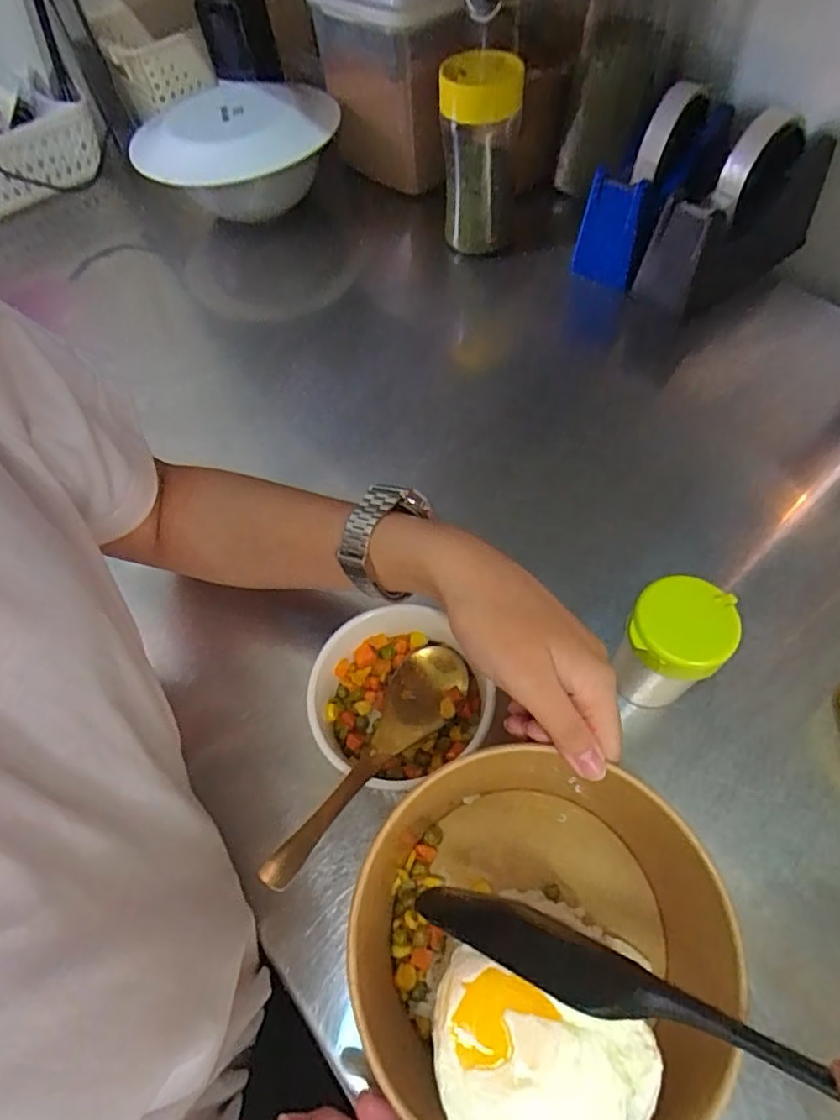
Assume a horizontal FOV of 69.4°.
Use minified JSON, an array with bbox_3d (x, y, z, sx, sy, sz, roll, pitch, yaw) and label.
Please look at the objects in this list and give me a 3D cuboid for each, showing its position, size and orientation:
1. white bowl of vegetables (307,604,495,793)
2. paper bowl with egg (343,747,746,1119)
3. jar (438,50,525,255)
[{"bbox_3d":[-0.014,0.075,0.334,0.089,0.042,0.089,-2,59,3],"label":"white bowl of vegetables"},{"bbox_3d":[0.045,0.162,0.258,0.148,0.082,0.144,-2,59,3],"label":"paper bowl with egg"},{"bbox_3d":[0.052,-0.334,0.527,0.064,0.159,0.062,1,59,6],"label":"jar"}]

